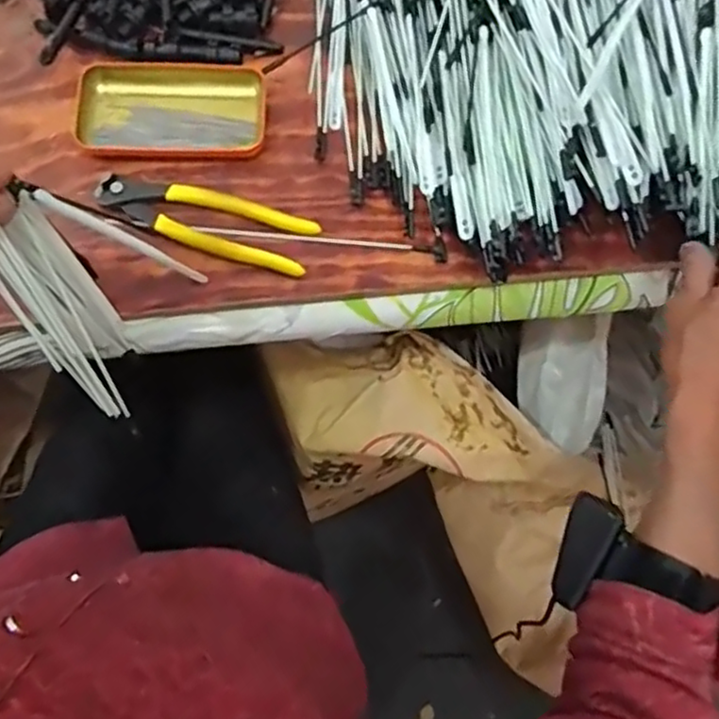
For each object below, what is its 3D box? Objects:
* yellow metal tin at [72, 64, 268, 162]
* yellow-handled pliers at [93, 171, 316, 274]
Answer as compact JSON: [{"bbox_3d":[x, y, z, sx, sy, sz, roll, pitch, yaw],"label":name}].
[{"bbox_3d":[-0.148,-0.192,0.520,0.146,0.016,0.078,0,75,-2],"label":"yellow metal tin"},{"bbox_3d":[-0.114,-0.108,0.500,0.160,0.014,0.051,17,75,3],"label":"yellow-handled pliers"}]

